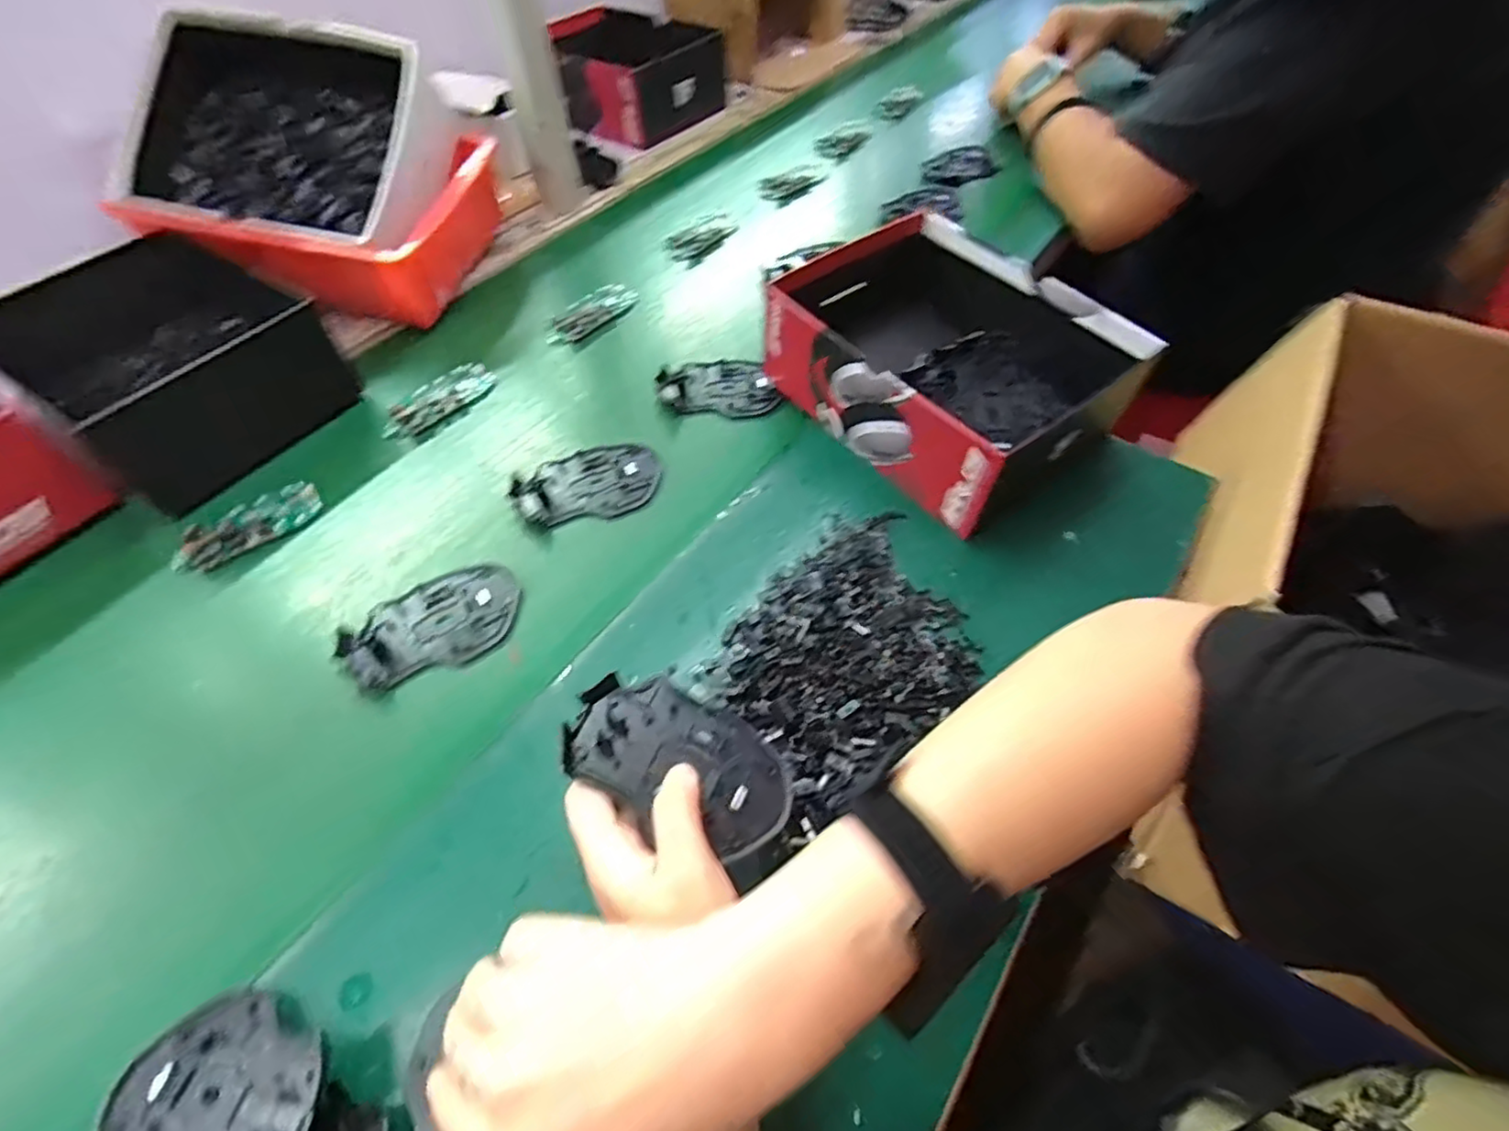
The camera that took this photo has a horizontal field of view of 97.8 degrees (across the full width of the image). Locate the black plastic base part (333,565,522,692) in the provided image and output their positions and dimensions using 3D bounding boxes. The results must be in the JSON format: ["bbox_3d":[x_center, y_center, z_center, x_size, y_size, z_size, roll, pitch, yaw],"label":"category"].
[{"bbox_3d":[-0.218,0.037,0.447,0.113,0.013,0.073,-19,57,-13],"label":"black plastic base part"}]

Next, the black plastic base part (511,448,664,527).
[{"bbox_3d":[-0.131,-0.064,0.519,0.111,0.012,0.071,-18,57,-12],"label":"black plastic base part"}]

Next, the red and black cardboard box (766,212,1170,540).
[{"bbox_3d":[0.152,-0.167,0.534,0.194,0.091,0.247,-32,60,-20],"label":"red and black cardboard box"}]

